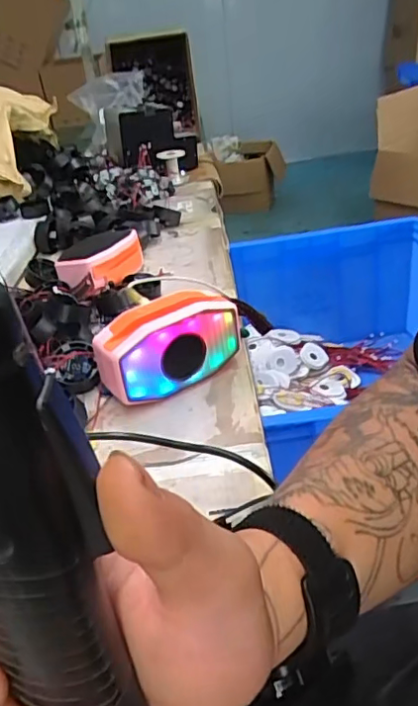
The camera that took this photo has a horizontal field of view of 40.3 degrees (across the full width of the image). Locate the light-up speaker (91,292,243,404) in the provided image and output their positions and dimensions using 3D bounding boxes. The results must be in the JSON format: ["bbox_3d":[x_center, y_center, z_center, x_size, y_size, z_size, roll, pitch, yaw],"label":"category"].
[{"bbox_3d":[-0.038,-0.007,0.585,0.141,0.087,0.054,-23,35,-25],"label":"light-up speaker"}]

